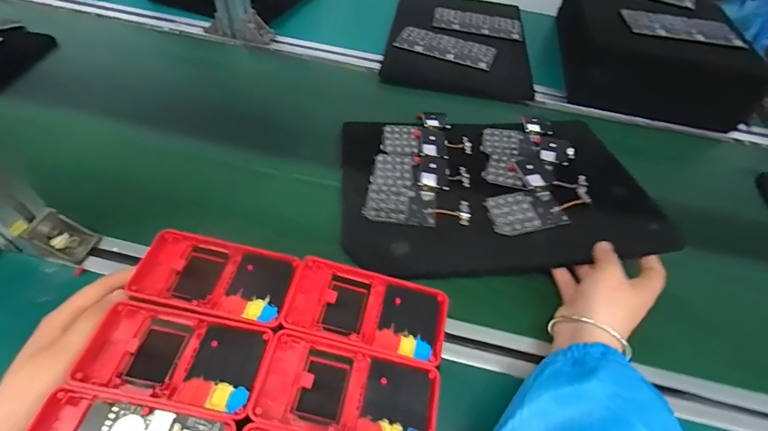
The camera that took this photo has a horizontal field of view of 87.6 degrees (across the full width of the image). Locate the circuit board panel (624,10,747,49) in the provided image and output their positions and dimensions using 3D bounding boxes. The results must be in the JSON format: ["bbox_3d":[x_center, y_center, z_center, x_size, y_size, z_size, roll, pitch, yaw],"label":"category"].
[{"bbox_3d":[0.449,-0.286,0.603,0.160,0.004,0.084,11,53,7],"label":"circuit board panel"}]

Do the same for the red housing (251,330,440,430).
[{"bbox_3d":[-0.024,0.125,0.280,0.119,0.022,0.061,15,51,-1],"label":"red housing"}]

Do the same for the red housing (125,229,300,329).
[{"bbox_3d":[-0.130,0.047,0.320,0.118,0.016,0.066,10,48,5],"label":"red housing"}]

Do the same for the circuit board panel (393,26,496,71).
[{"bbox_3d":[0.107,-0.290,0.685,0.165,0.006,0.092,22,55,15],"label":"circuit board panel"}]

